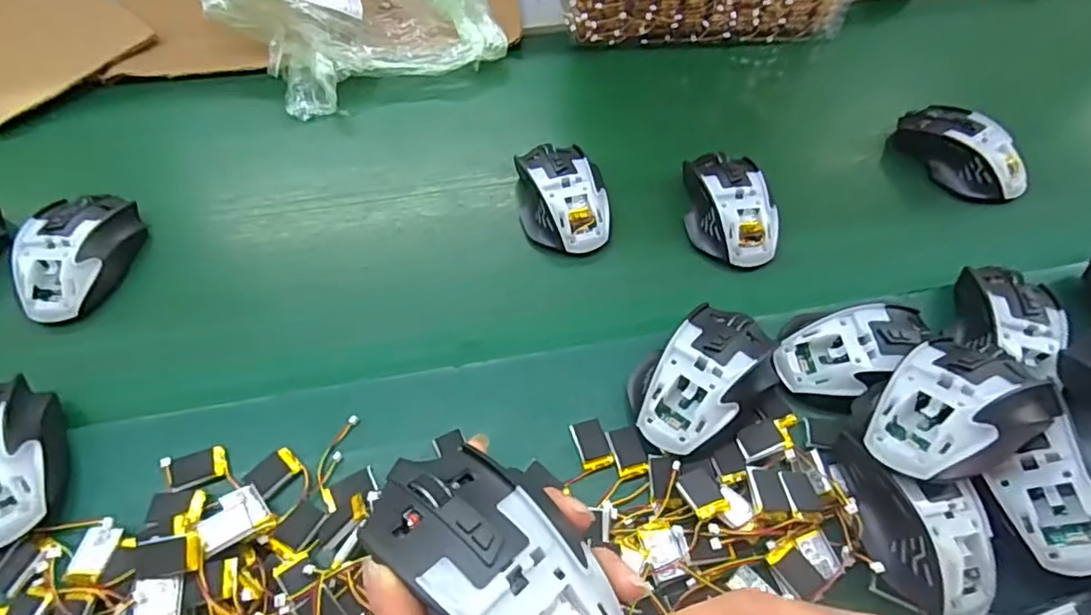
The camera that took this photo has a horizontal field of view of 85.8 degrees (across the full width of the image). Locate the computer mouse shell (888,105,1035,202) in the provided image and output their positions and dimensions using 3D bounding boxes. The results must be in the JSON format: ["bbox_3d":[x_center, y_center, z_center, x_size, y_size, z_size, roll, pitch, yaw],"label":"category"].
[{"bbox_3d":[0.373,-0.141,0.528,0.051,0.041,0.113,-24,61,-15],"label":"computer mouse shell"}]

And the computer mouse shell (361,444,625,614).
[{"bbox_3d":[-0.017,0.101,0.217,0.064,0.029,0.112,-32,61,-20],"label":"computer mouse shell"}]

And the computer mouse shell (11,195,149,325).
[{"bbox_3d":[-0.363,-0.046,0.455,0.062,0.033,0.109,5,58,3],"label":"computer mouse shell"}]

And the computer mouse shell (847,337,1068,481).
[{"bbox_3d":[0.239,0.057,0.342,0.110,0.049,0.069,-27,62,-16],"label":"computer mouse shell"}]

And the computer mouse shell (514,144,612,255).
[{"bbox_3d":[0.014,-0.094,0.492,0.070,0.036,0.100,-11,59,-7],"label":"computer mouse shell"}]

